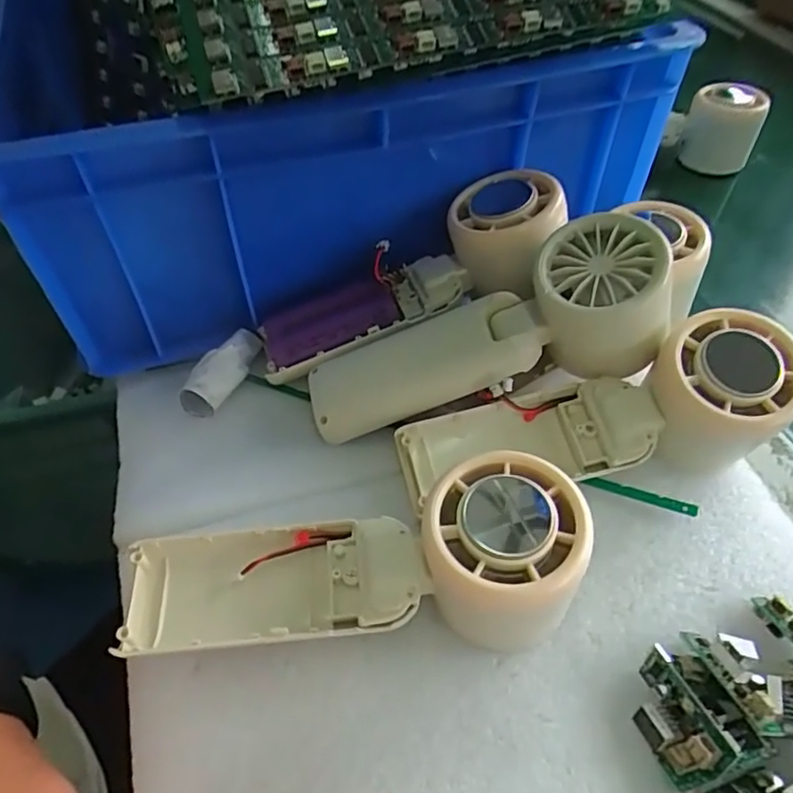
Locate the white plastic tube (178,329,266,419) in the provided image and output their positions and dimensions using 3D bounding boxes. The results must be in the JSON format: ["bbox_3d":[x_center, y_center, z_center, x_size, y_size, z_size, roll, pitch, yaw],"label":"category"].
[{"bbox_3d":[-0.085,-0.013,0.309,0.017,0.020,0.052,21,52,15],"label":"white plastic tube"}]

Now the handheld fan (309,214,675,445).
[{"bbox_3d":[0.040,-0.023,0.280,0.158,0.050,0.047,-20,51,16],"label":"handheld fan"}]

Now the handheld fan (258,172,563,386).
[{"bbox_3d":[0.007,-0.056,0.305,0.157,0.035,0.055,-28,56,6],"label":"handheld fan"}]

